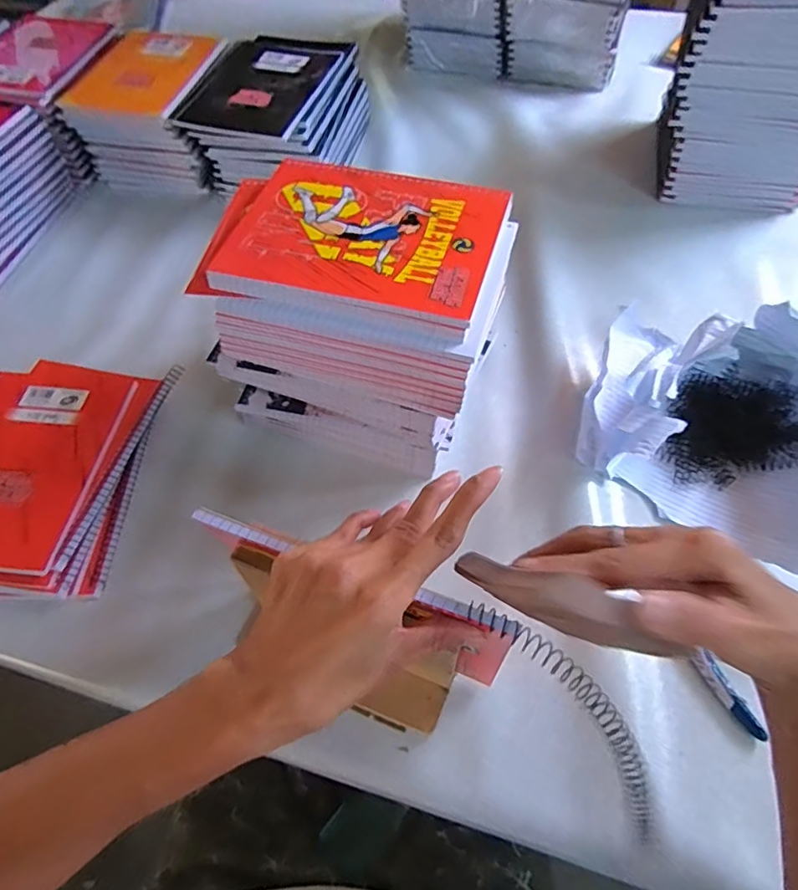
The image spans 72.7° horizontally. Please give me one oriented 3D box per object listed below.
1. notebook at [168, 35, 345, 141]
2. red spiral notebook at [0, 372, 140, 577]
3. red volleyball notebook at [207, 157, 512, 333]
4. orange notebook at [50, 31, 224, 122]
[{"bbox_3d":[-0.170,-0.468,0.696,0.169,0.018,0.218,14,62,11],"label":"notebook"},{"bbox_3d":[-0.356,0.018,0.502,0.161,0.010,0.211,5,58,6],"label":"red spiral notebook"},{"bbox_3d":[-0.025,-0.160,0.415,0.196,0.012,0.151,13,60,11],"label":"red volleyball notebook"},{"bbox_3d":[-0.329,-0.490,0.713,0.165,0.019,0.195,12,59,11],"label":"orange notebook"}]

